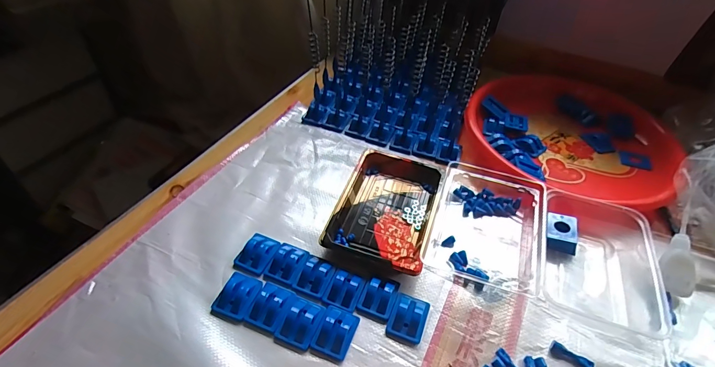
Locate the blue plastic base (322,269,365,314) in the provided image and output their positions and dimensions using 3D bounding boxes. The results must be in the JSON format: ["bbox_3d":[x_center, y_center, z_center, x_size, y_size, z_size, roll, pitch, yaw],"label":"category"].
[{"bbox_3d":[-0.012,0.106,0.385,0.033,0.011,0.039,19,47,13],"label":"blue plastic base"}]

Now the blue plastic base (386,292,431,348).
[{"bbox_3d":[0.049,0.130,0.371,0.034,0.015,0.044,18,47,12],"label":"blue plastic base"}]

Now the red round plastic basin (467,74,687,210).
[{"bbox_3d":[0.315,-0.076,0.580,0.287,0.030,0.272,2,46,-2],"label":"red round plastic basin"}]

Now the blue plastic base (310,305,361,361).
[{"bbox_3d":[-0.020,0.136,0.355,0.033,0.017,0.045,17,47,12],"label":"blue plastic base"}]

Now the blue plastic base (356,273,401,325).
[{"bbox_3d":[0.022,0.111,0.383,0.033,0.014,0.046,18,47,13],"label":"blue plastic base"}]

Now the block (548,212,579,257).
[{"bbox_3d":[0.238,0.059,0.448,0.036,0.022,0.044,14,46,9],"label":"block"}]

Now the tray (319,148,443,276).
[{"bbox_3d":[0.035,0.029,0.456,0.107,0.026,0.158,16,47,11],"label":"tray"}]

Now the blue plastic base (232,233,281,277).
[{"bbox_3d":[-0.106,0.075,0.408,0.036,0.012,0.045,21,48,16],"label":"blue plastic base"}]

